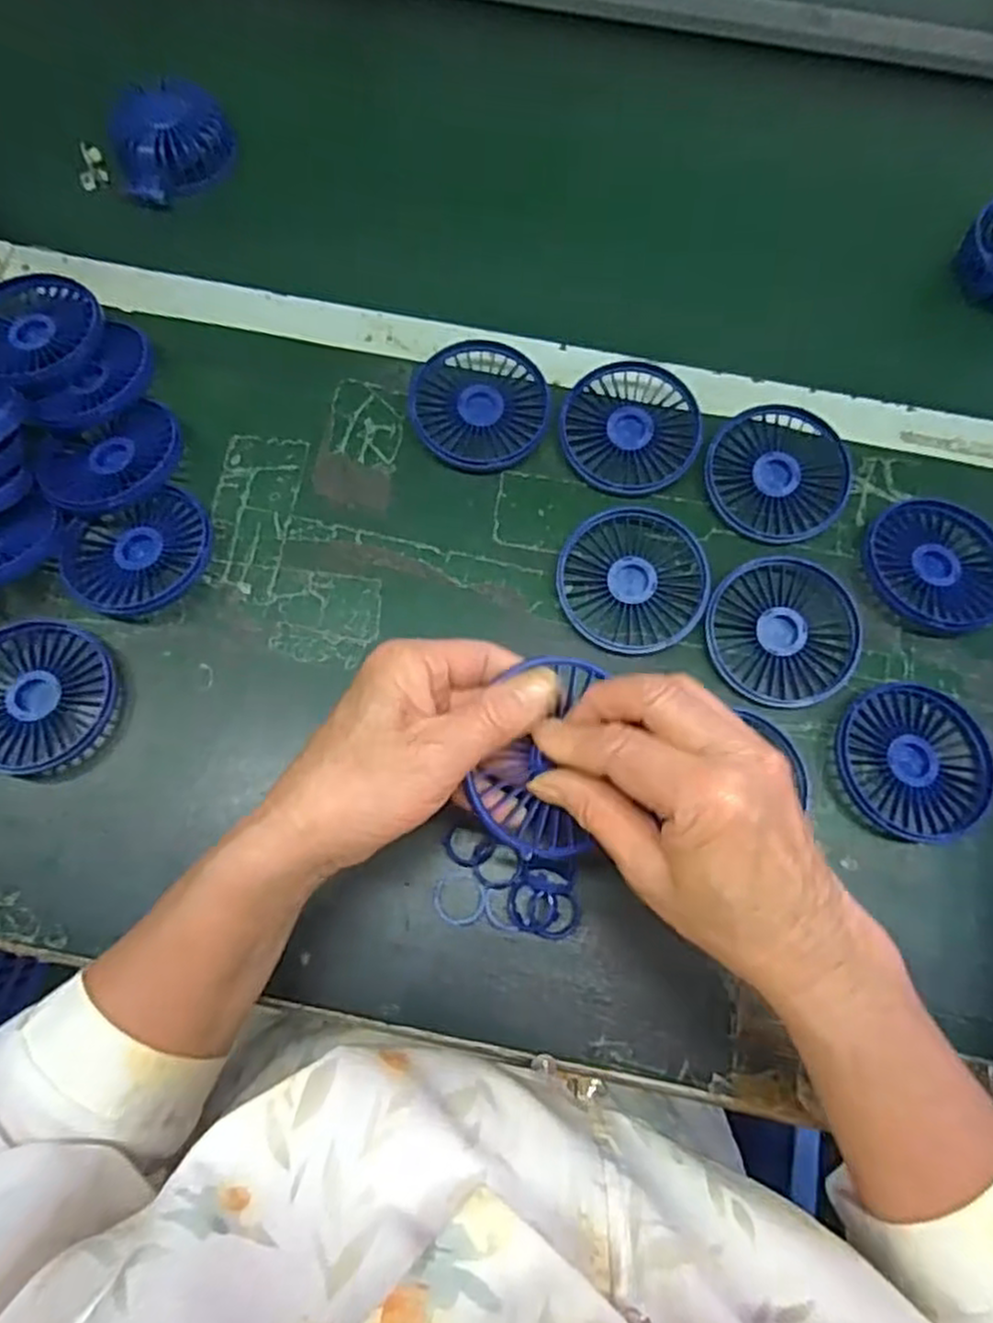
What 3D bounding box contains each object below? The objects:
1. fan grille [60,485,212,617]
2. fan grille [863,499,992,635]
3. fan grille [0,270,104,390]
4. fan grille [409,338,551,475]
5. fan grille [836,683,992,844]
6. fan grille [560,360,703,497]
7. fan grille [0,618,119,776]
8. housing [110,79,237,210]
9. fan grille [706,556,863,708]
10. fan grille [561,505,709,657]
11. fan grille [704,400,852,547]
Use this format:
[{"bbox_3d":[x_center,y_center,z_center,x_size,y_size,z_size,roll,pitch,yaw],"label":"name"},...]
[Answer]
[{"bbox_3d":[-0.214,-0.064,0.441,0.086,0.020,0.072,-19,74,-8],"label":"fan grille"},{"bbox_3d":[0.268,-0.059,0.450,0.086,0.015,0.082,1,72,-2],"label":"fan grille"},{"bbox_3d":[-0.299,-0.212,0.474,0.088,0.018,0.084,1,72,-2],"label":"fan grille"},{"bbox_3d":[-0.011,-0.165,0.476,0.085,0.019,0.090,1,72,-2],"label":"fan grille"},{"bbox_3d":[0.233,0.056,0.413,0.083,0.017,0.086,1,72,-2],"label":"fan grille"},{"bbox_3d":[0.086,-0.150,0.473,0.085,0.015,0.091,1,72,-2],"label":"fan grille"},{"bbox_3d":[-0.262,0.016,0.418,0.087,0.013,0.087,-19,74,-8],"label":"fan grille"},{"bbox_3d":[-0.246,-0.397,0.558,0.086,0.038,0.082,-24,75,-9],"label":"housing"},{"bbox_3d":[0.168,-0.020,0.430,0.085,0.011,0.083,1,72,-2],"label":"fan grille"},{"bbox_3d":[0.081,-0.049,0.437,0.082,0.016,0.087,1,72,-2],"label":"fan grille"},{"bbox_3d":[0.176,-0.118,0.460,0.085,0.018,0.084,1,72,-2],"label":"fan grille"}]

